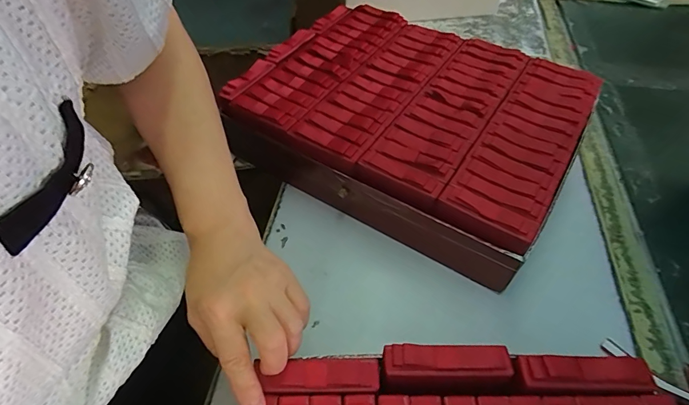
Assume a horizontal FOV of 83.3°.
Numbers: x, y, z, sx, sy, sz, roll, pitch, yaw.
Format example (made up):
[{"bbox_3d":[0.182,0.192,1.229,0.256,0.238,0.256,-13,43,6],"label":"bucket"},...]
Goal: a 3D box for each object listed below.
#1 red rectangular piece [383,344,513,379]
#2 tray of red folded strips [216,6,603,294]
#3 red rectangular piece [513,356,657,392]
[{"bbox_3d":[0.073,0.113,0.275,0.088,0.006,0.022,-1,53,3],"label":"red rectangular piece"},{"bbox_3d":[0.078,-0.106,0.510,0.387,0.108,0.300,25,56,19],"label":"tray of red folded strips"},{"bbox_3d":[0.165,0.116,0.265,0.088,0.008,0.021,-1,53,3],"label":"red rectangular piece"}]

